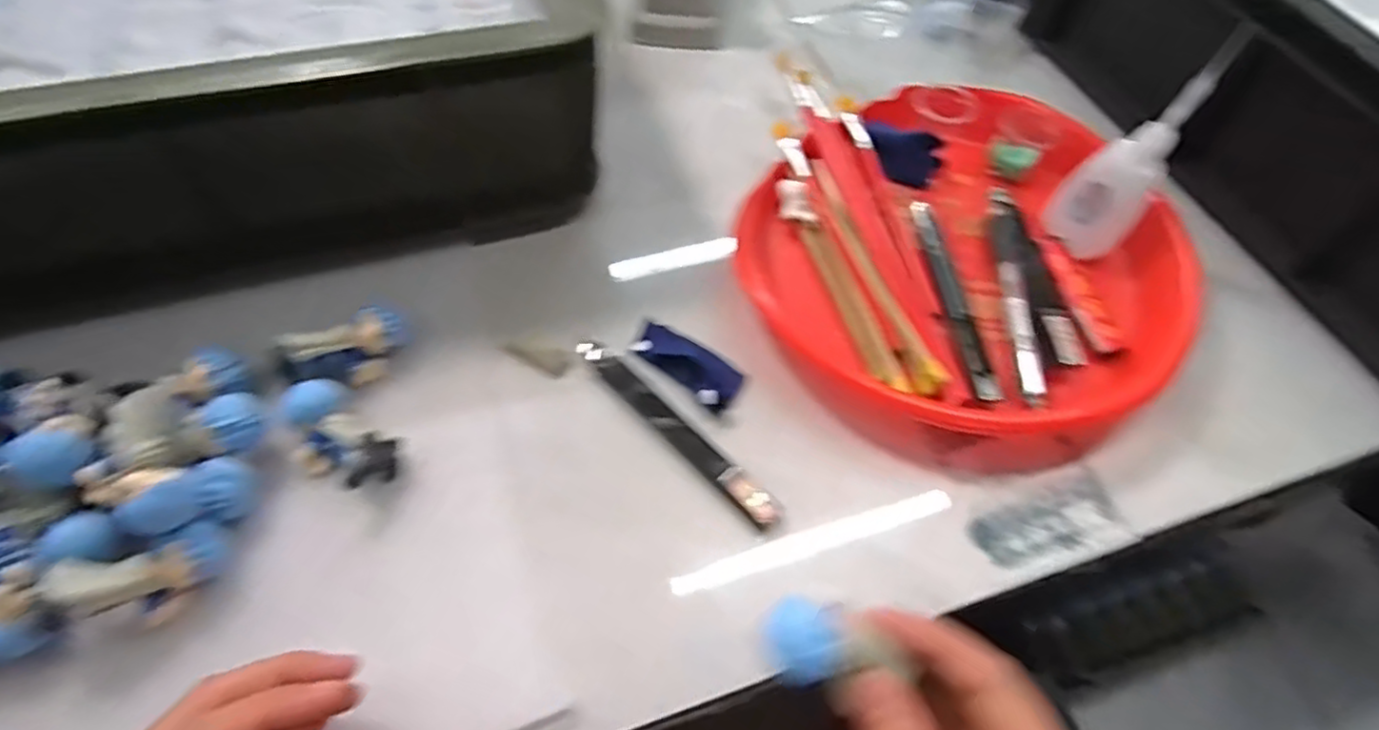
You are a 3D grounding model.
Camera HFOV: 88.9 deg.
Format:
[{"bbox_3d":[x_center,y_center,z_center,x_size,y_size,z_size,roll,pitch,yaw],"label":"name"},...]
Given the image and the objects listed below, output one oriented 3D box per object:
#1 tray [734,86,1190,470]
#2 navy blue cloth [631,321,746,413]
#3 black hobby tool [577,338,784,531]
[{"bbox_3d":[0.154,-0.062,0.401,0.230,0.038,0.229,2,59,-3],"label":"tray"},{"bbox_3d":[0.000,-0.002,0.373,0.060,0.012,0.030,37,64,17],"label":"navy blue cloth"},{"bbox_3d":[-0.007,0.031,0.355,0.015,0.008,0.134,-40,69,-23],"label":"black hobby tool"}]

